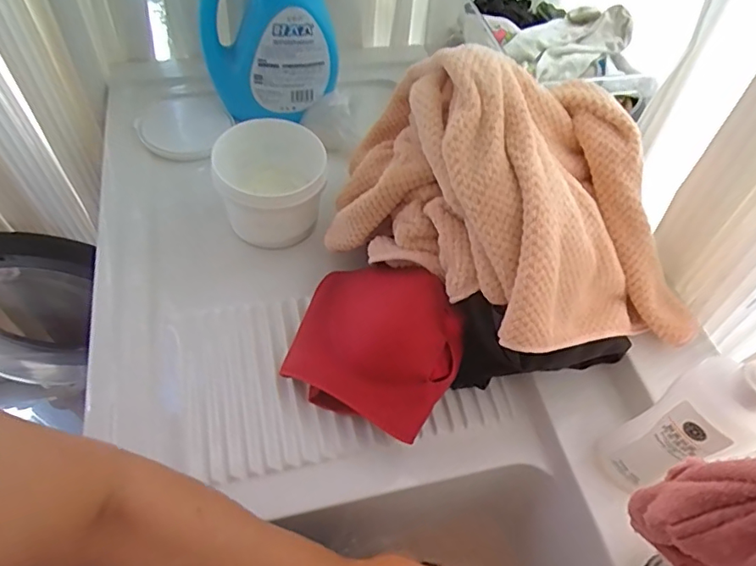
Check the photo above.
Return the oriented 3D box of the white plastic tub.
[{"bbox_3d":[-0.123,-0.110,0.597,0.113,0.085,0.114,2,55,-3],"label":"white plastic tub"}]

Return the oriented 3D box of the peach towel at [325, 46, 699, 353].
[{"bbox_3d":[0.137,-0.072,0.484,0.233,0.171,0.340,-38,66,-26],"label":"peach towel"}]

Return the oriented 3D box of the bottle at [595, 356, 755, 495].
[{"bbox_3d":[0.242,0.105,0.400,0.054,0.215,0.060,-23,60,-19],"label":"bottle"}]

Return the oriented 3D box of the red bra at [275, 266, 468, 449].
[{"bbox_3d":[-0.004,0.058,0.512,0.162,0.104,0.135,23,57,11],"label":"red bra"}]

